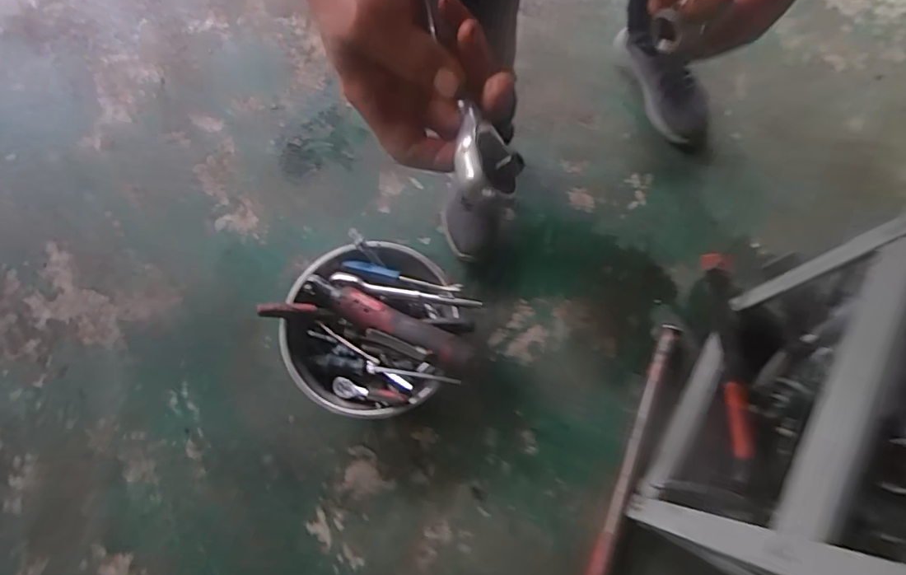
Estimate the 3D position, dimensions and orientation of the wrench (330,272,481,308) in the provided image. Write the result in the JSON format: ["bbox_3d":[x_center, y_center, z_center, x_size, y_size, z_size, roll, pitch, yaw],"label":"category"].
[{"bbox_3d":[-0.076,0.002,0.865,0.240,0.025,0.020,11,73,4],"label":"wrench"}]

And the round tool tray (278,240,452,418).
[{"bbox_3d":[-0.131,0.064,0.868,0.261,0.132,0.254,0,73,0],"label":"round tool tray"}]

